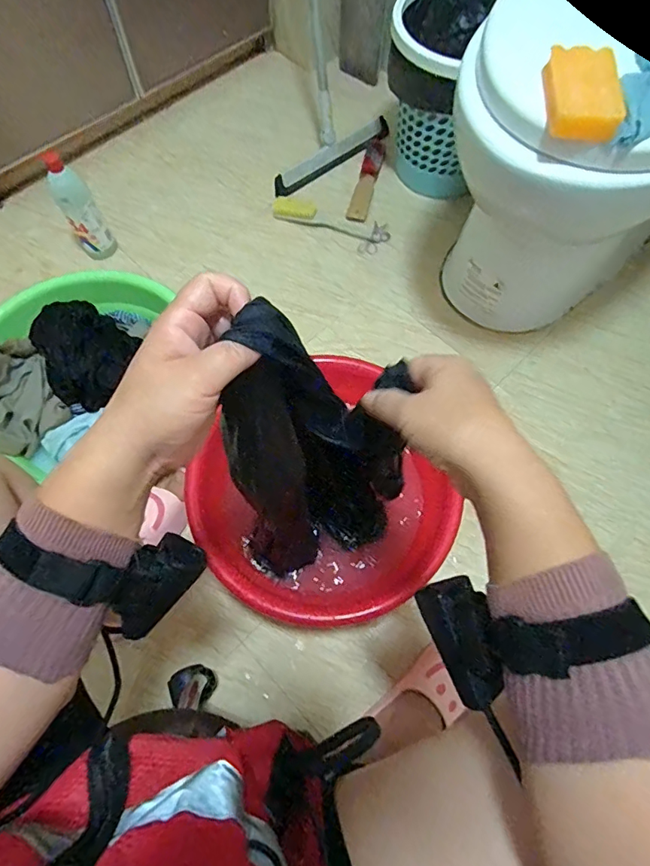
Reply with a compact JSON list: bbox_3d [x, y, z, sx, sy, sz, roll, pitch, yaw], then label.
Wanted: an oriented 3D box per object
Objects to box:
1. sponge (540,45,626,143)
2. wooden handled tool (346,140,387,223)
[{"bbox_3d":[0.255,-0.341,0.482,0.064,0.027,0.104,4,67,1],"label":"sponge"},{"bbox_3d":[0.091,-0.539,1.021,0.042,0.019,0.214,15,70,6],"label":"wooden handled tool"}]

